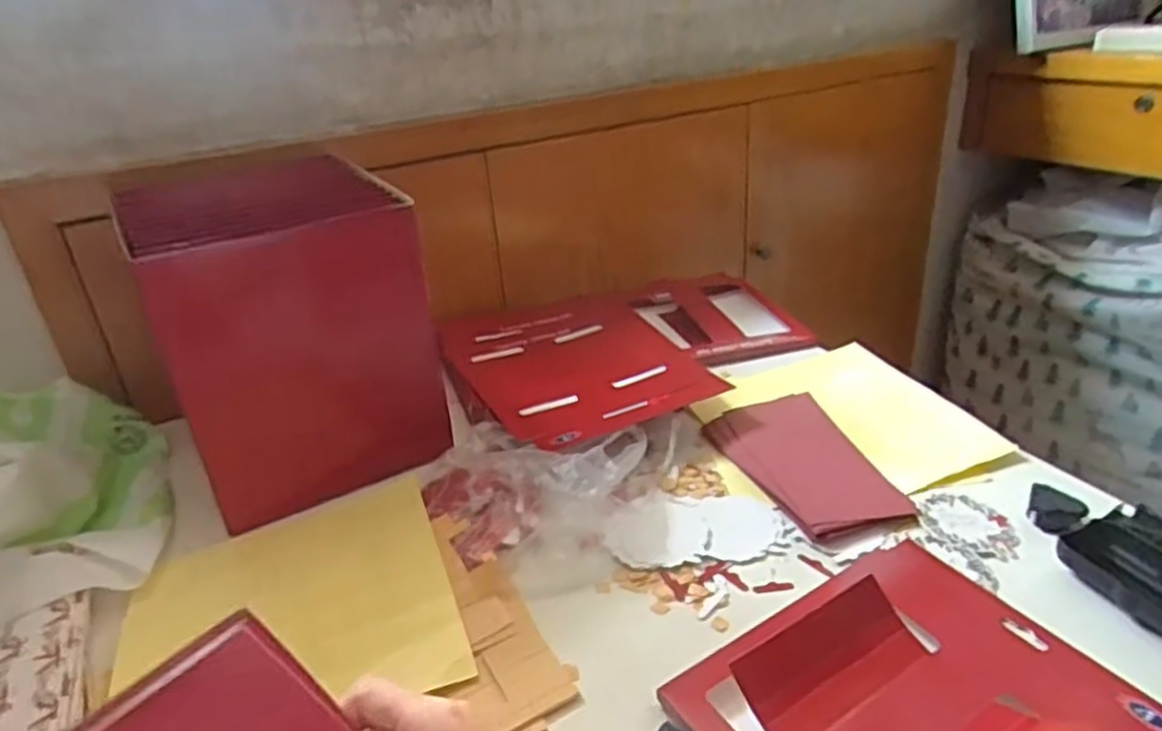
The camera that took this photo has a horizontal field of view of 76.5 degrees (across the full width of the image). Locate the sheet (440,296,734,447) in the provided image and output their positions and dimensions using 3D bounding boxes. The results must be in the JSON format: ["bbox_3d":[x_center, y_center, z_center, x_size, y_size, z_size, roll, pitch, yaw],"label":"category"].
[{"bbox_3d":[-0.007,-0.006,0.783,0.228,0.029,0.324,-17,29,-21],"label":"sheet"}]

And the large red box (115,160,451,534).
[{"bbox_3d":[-0.260,-0.041,0.650,0.205,0.249,0.190,-21,31,-28],"label":"large red box"}]

